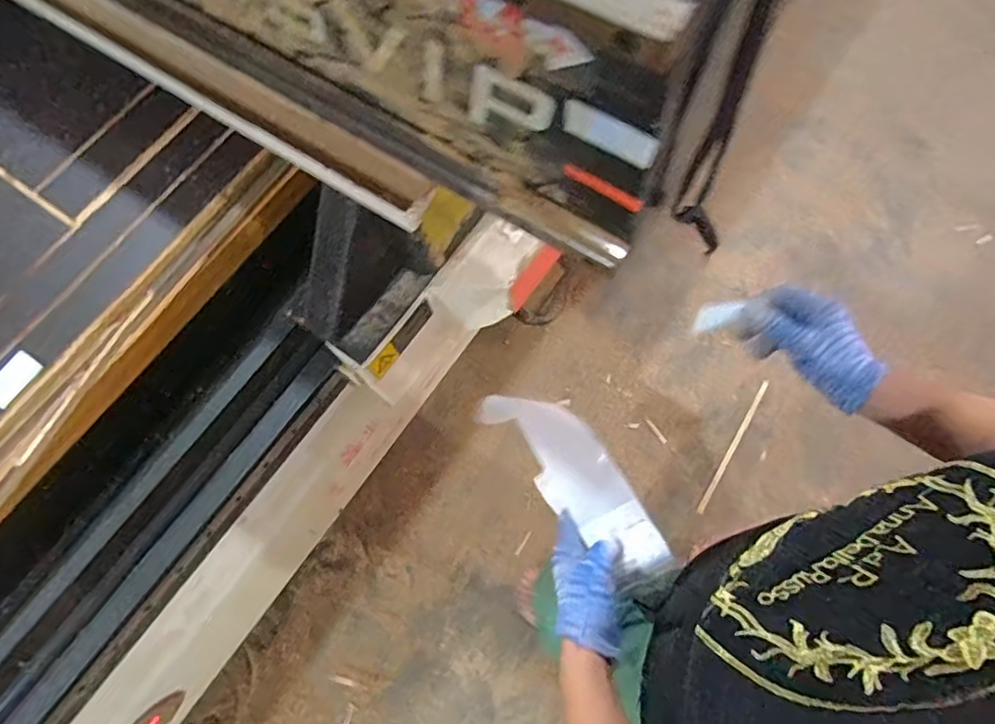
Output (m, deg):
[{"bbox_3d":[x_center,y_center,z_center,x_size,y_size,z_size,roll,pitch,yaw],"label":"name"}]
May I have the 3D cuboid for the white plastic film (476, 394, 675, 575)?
[{"bbox_3d":[0.074,0.103,0.534,0.073,0.019,0.207,-38,71,-13],"label":"white plastic film"}]

